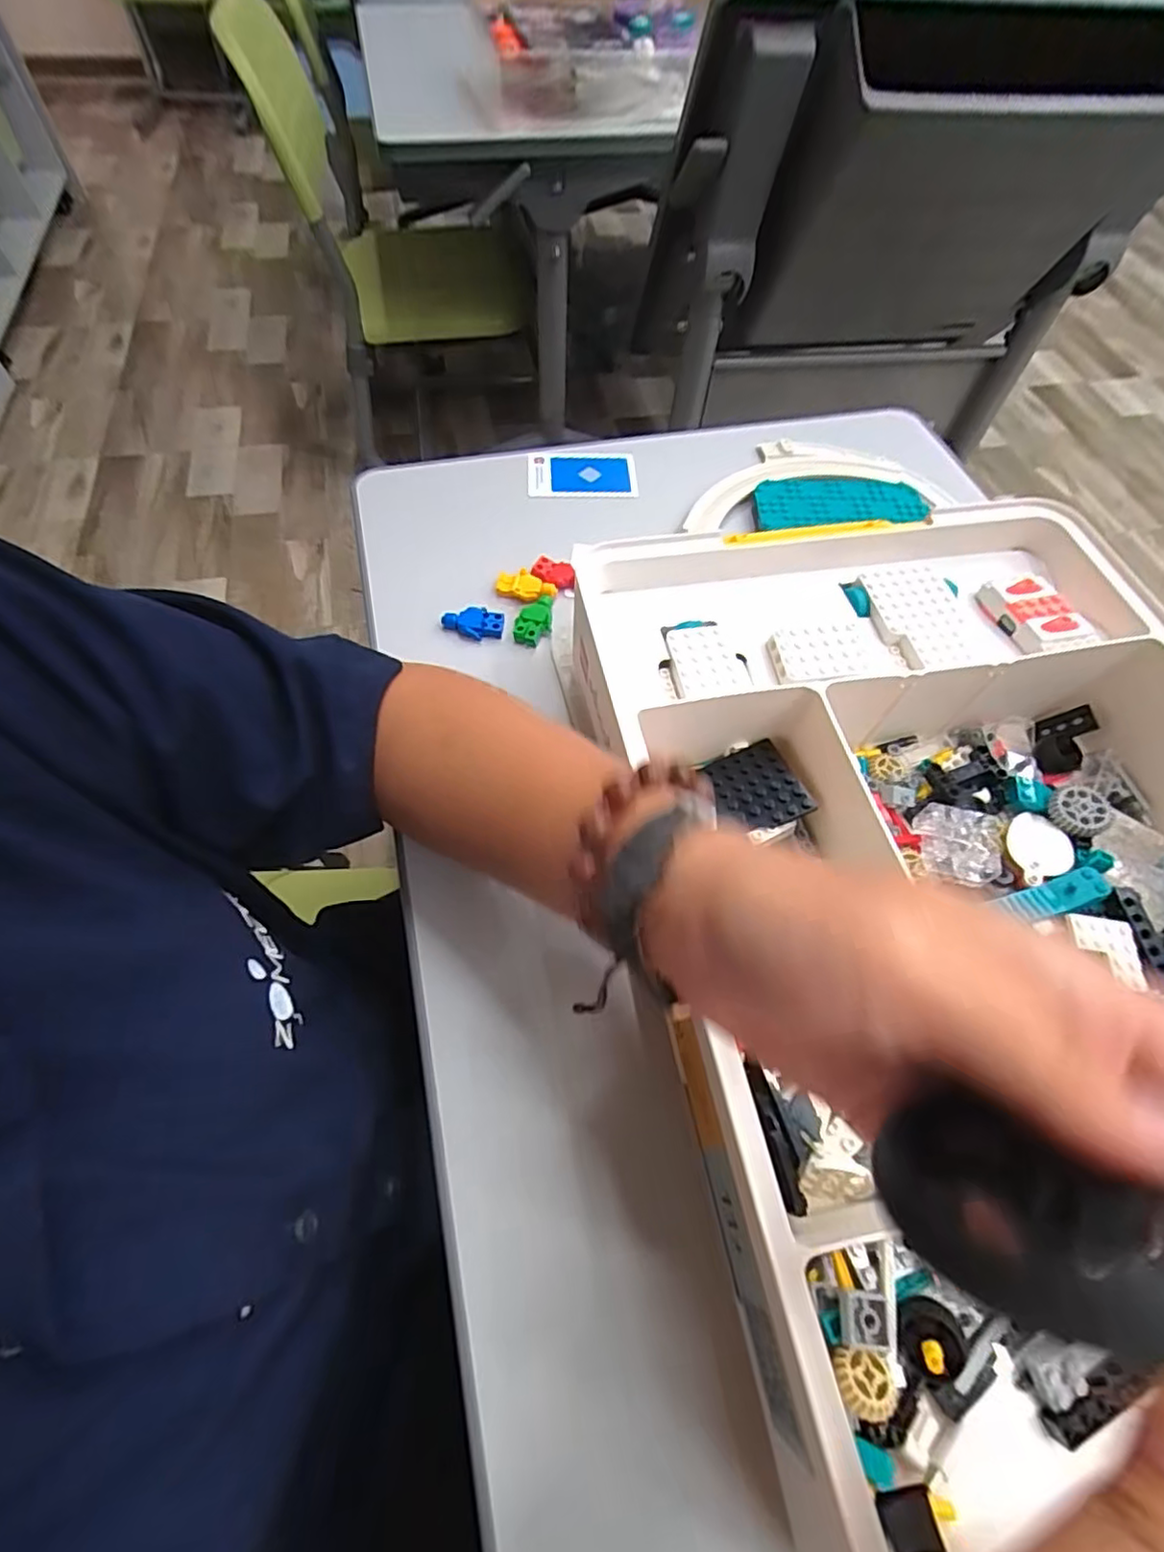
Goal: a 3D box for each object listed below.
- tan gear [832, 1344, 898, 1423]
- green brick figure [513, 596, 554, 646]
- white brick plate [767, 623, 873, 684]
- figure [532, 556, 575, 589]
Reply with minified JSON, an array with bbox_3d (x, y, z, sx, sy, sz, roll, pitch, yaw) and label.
[{"bbox_3d":[0.096,0.207,0.216,0.020,0.006,0.017,9,60,3],"label":"tan gear"},{"bbox_3d":[-0.030,-0.103,0.415,0.021,0.007,0.038,16,60,7],"label":"green brick figure"},{"bbox_3d":[0.123,-0.062,0.327,0.049,0.009,0.030,-8,60,-7],"label":"white brick plate"},{"bbox_3d":[-0.018,-0.138,0.434,0.029,0.011,0.015,20,61,9],"label":"figure"}]

